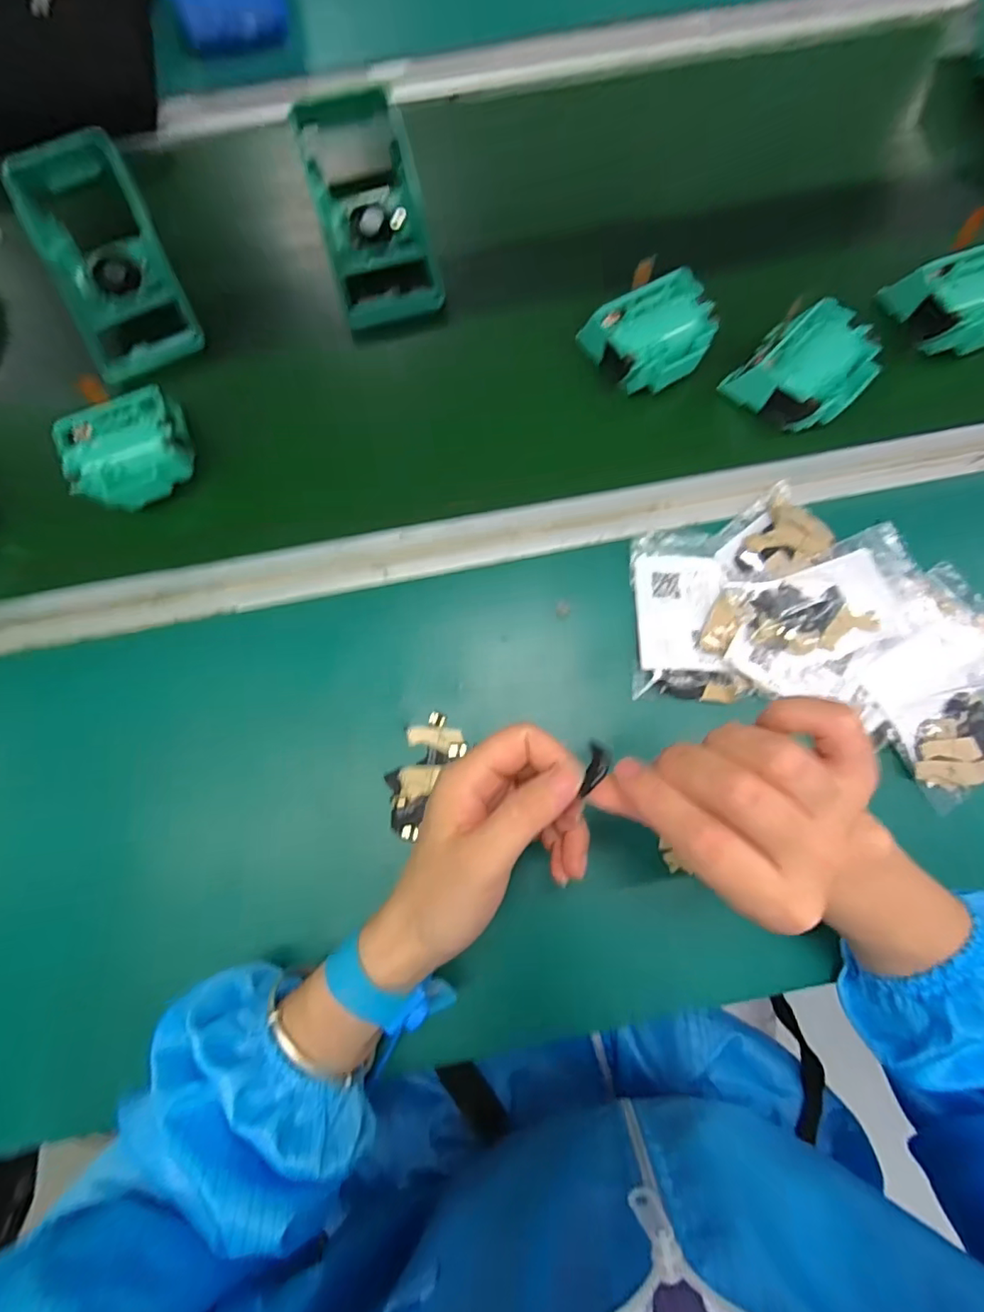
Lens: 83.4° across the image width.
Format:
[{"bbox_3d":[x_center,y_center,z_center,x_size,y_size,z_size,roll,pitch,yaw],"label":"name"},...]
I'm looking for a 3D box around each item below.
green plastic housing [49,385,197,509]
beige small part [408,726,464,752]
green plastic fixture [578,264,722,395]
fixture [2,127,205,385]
[{"bbox_3d":[-0.252,-0.142,0.384,0.077,0.033,0.067,-23,78,-5],"label":"green plastic housing"},{"bbox_3d":[-0.037,0.053,0.358,0.035,0.004,0.015,7,76,1],"label":"beige small part"},{"bbox_3d":[0.117,-0.229,0.398,0.083,0.034,0.065,-33,79,-8],"label":"green plastic fixture"},{"bbox_3d":[-0.297,-0.313,0.424,0.085,0.041,0.204,-26,90,-6],"label":"fixture"}]

